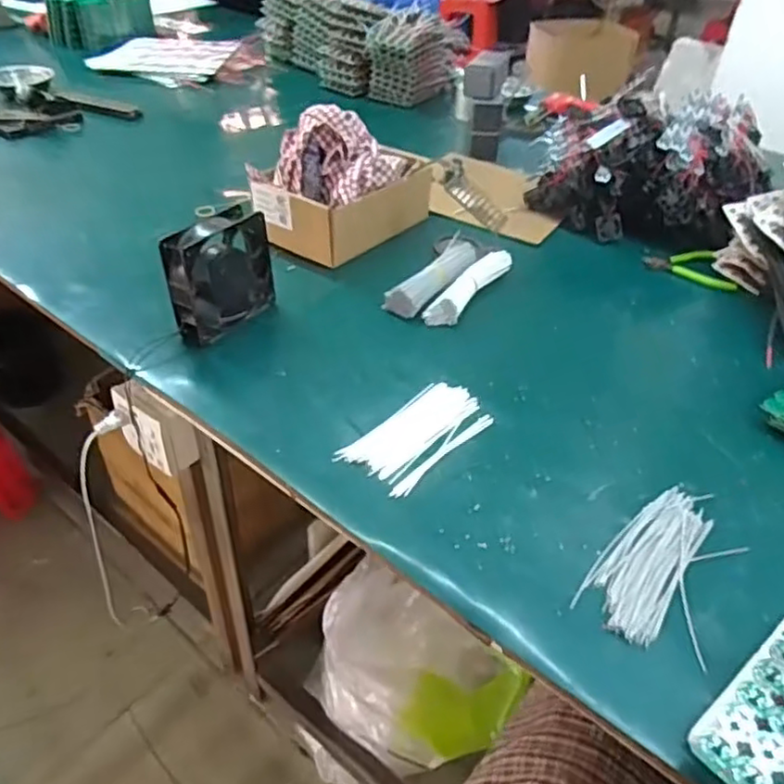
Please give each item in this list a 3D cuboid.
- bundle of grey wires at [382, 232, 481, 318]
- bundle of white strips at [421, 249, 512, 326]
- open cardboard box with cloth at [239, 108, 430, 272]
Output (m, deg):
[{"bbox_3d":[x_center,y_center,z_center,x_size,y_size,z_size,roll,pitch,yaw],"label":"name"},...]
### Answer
[{"bbox_3d":[0.060,-0.146,0.824,0.053,0.037,0.172,26,46,25],"label":"bundle of grey wires"},{"bbox_3d":[0.100,-0.132,0.817,0.033,0.029,0.173,27,46,26],"label":"bundle of white strips"},{"bbox_3d":[-0.066,-0.299,0.906,0.163,0.156,0.219,29,48,28],"label":"open cardboard box with cloth"}]

